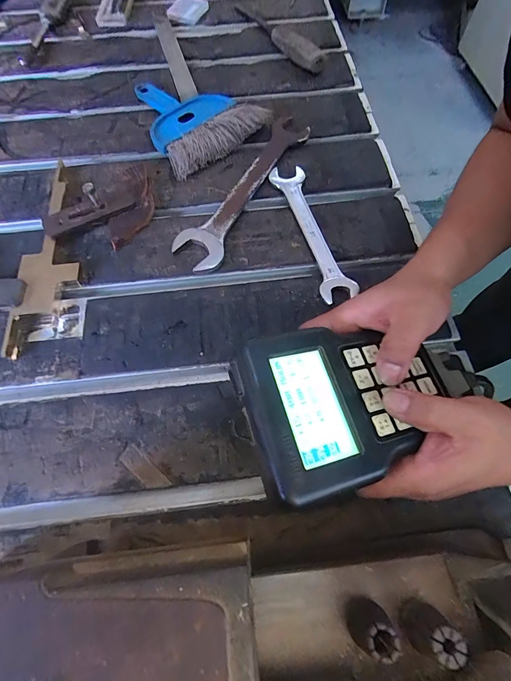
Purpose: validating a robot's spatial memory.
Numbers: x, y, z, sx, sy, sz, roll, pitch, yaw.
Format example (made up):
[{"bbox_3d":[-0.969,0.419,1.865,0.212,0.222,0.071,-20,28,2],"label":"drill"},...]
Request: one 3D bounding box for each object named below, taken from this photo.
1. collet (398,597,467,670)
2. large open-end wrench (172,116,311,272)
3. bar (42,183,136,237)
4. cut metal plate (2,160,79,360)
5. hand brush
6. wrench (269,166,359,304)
[{"bbox_3d":[0.083,0.138,0.160,0.016,0.033,0.018,26,68,12],"label":"collet"},{"bbox_3d":[-0.010,-0.178,0.392,0.053,0.011,0.247,26,68,12],"label":"large open-end wrench"},{"bbox_3d":[-0.181,-0.143,0.360,0.092,0.040,0.028,-25,68,-11],"label":"bar"},{"bbox_3d":[-0.210,-0.099,0.356,0.055,0.016,0.244,-1,65,0],"label":"cut metal plate"},{"bbox_3d":[-0.092,-0.298,0.440,0.143,0.025,0.184,-39,71,-16],"label":"hand brush"},{"bbox_3d":[0.059,-0.121,0.363,0.035,0.011,0.182,-15,66,-6],"label":"wrench"}]

